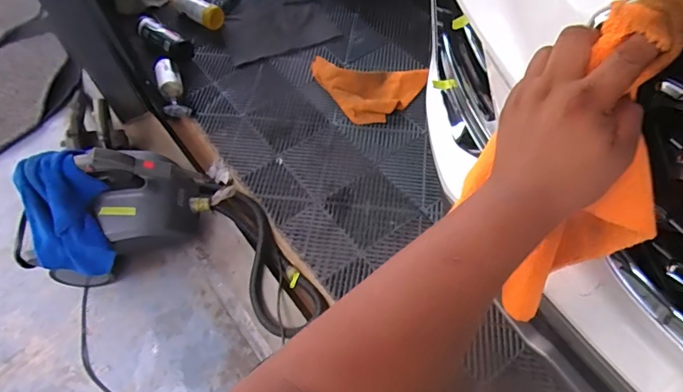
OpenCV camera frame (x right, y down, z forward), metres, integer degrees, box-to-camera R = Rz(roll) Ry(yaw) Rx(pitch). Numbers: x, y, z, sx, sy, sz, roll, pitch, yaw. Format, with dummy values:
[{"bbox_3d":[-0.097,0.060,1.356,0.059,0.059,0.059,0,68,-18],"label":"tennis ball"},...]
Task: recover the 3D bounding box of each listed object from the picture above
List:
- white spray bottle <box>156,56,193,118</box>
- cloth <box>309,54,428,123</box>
[{"bbox_3d":[-0.537,-0.343,1.428,0.071,0.093,0.207,-20,59,-7],"label":"white spray bottle"},{"bbox_3d":[0.066,-0.332,1.392,0.351,0.053,0.232,4,59,7],"label":"cloth"}]

